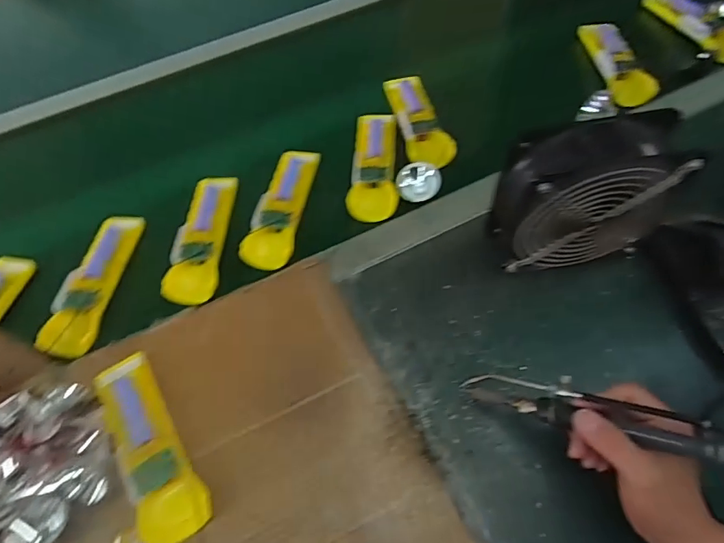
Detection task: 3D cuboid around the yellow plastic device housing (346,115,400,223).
[{"bbox_3d":[0.015,-0.129,0.565,0.054,0.018,0.157,1,59,4],"label":"yellow plastic device housing"}]

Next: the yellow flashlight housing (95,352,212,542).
[{"bbox_3d":[-0.181,0.145,0.405,0.053,0.025,0.164,-28,61,-14],"label":"yellow flashlight housing"}]

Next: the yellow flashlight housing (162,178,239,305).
[{"bbox_3d":[-0.178,-0.042,0.532,0.051,0.019,0.169,2,59,4],"label":"yellow flashlight housing"}]

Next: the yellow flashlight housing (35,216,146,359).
[{"bbox_3d":[-0.289,0.010,0.511,0.051,0.024,0.172,4,59,6],"label":"yellow flashlight housing"}]

